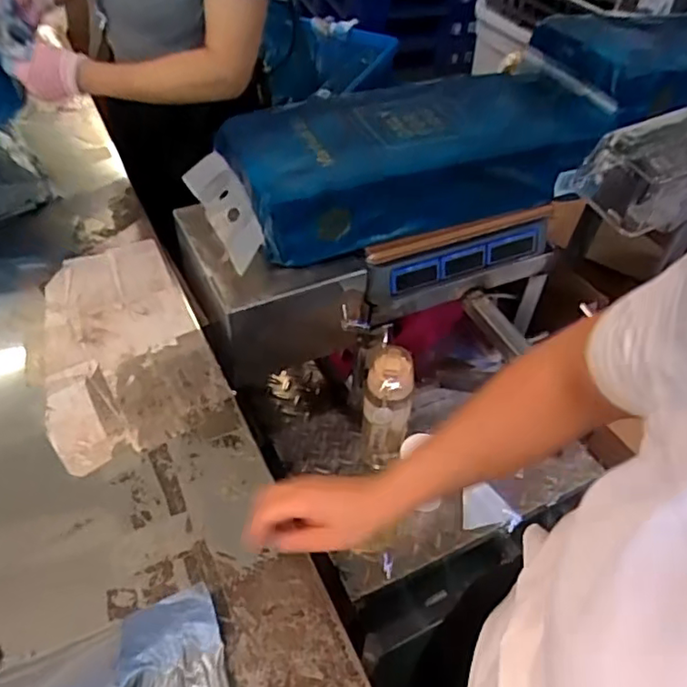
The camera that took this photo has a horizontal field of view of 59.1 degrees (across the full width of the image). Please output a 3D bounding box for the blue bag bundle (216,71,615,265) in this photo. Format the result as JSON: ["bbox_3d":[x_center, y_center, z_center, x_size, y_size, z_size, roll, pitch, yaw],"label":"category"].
[{"bbox_3d":[0.127,-0.297,0.926,0.598,0.115,0.232,-17,51,-19],"label":"blue bag bundle"}]

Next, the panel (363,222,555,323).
[{"bbox_3d":[0.179,-0.110,0.914,0.318,0.094,0.015,-17,33,-21],"label":"panel"}]

